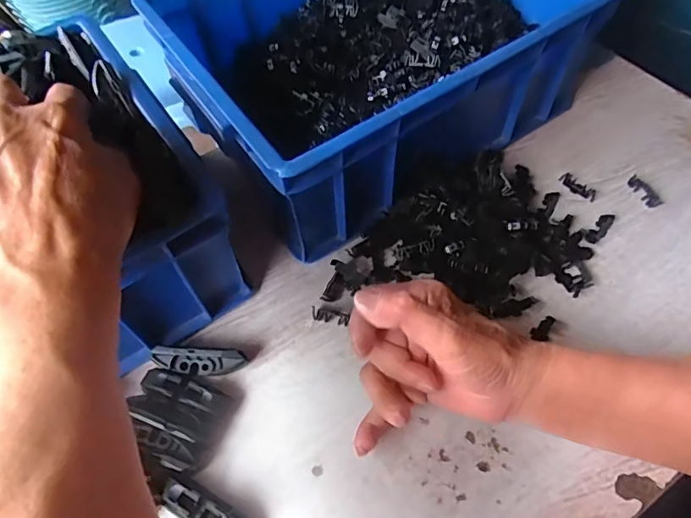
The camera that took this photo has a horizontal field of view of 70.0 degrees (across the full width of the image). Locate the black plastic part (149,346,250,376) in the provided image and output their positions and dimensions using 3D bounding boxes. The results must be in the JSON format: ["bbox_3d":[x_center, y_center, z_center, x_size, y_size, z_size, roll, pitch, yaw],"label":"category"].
[{"bbox_3d":[-0.110,0.078,0.370,0.069,0.022,0.019,3,58,5],"label":"black plastic part"}]

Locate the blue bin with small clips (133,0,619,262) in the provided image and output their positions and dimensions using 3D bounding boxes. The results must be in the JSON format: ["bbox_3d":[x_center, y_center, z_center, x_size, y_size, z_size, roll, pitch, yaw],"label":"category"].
[{"bbox_3d":[0.029,-0.195,0.467,0.350,0.121,0.266,-32,61,-16],"label":"blue bin with small clips"}]

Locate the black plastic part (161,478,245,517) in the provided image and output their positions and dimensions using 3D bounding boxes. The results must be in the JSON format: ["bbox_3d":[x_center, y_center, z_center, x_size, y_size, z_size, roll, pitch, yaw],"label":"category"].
[{"bbox_3d":[-0.089,0.164,0.318,0.062,0.020,0.021,25,62,17],"label":"black plastic part"}]

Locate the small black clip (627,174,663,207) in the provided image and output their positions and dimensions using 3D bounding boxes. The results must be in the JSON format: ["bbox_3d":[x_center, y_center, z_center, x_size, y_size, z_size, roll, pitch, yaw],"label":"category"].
[{"bbox_3d":[0.268,-0.061,0.444,0.013,0.004,0.036,-20,59,-10],"label":"small black clip"}]

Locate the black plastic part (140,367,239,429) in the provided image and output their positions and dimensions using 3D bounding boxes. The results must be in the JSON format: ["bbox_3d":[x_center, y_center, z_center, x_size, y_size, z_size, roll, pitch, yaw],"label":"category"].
[{"bbox_3d":[-0.117,0.099,0.360,0.072,0.020,0.026,18,60,14],"label":"black plastic part"}]

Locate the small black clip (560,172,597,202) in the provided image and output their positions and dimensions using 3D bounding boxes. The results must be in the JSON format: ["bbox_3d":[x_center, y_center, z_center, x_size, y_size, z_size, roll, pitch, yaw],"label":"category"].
[{"bbox_3d":[0.212,-0.066,0.450,0.014,0.009,0.034,-41,64,-21],"label":"small black clip"}]

